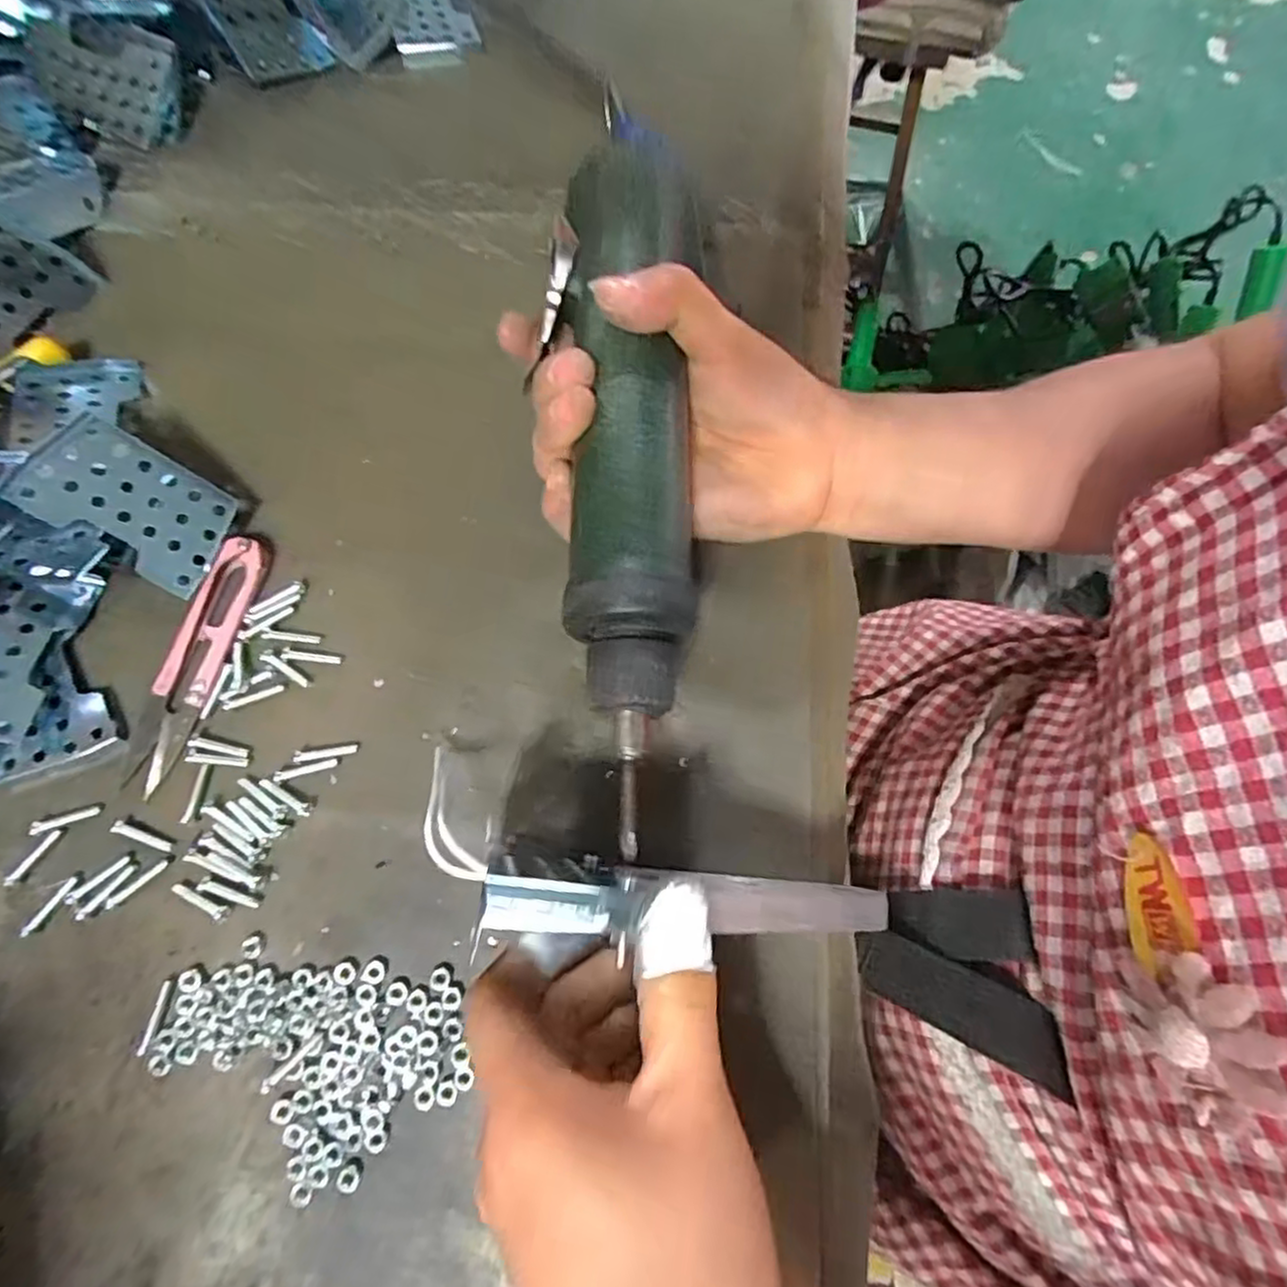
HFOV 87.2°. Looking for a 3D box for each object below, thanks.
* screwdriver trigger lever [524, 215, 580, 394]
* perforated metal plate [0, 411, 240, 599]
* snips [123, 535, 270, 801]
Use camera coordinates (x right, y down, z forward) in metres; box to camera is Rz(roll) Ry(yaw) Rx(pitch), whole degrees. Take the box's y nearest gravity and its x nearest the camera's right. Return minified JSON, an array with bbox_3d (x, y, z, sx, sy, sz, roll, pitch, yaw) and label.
[{"bbox_3d":[-0.032,-0.120,0.240,0.010,0.011,0.066,10,82,1],"label":"screwdriver trigger lever"},{"bbox_3d":[-0.203,-0.057,0.266,0.072,0.004,0.044,32,79,-14],"label":"perforated metal plate"},{"bbox_3d":[-0.176,0.005,0.264,0.024,0.007,0.101,16,73,3],"label":"snips"}]

